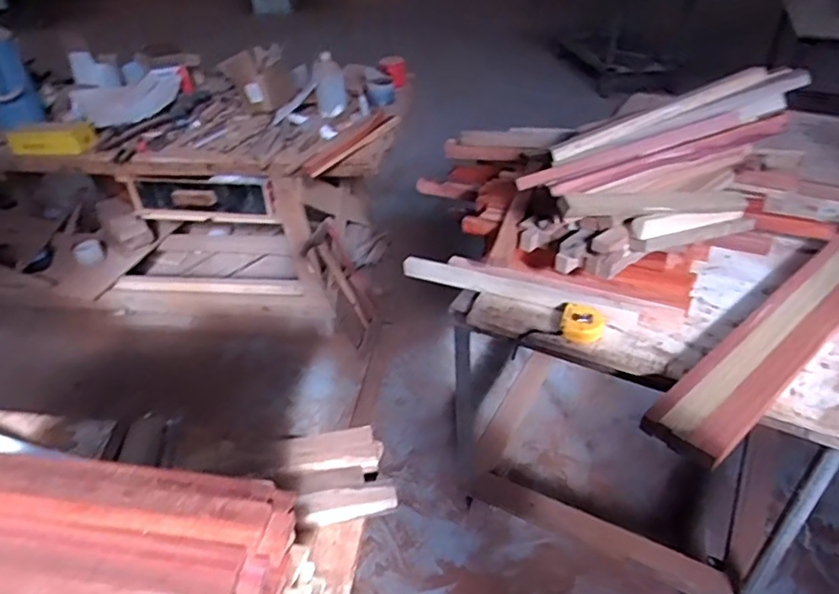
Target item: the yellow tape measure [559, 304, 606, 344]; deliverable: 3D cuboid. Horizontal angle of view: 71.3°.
[{"bbox_3d":[0.269,0.047,0.970,0.071,0.032,0.072,13,40,20],"label":"yellow tape measure"}]

